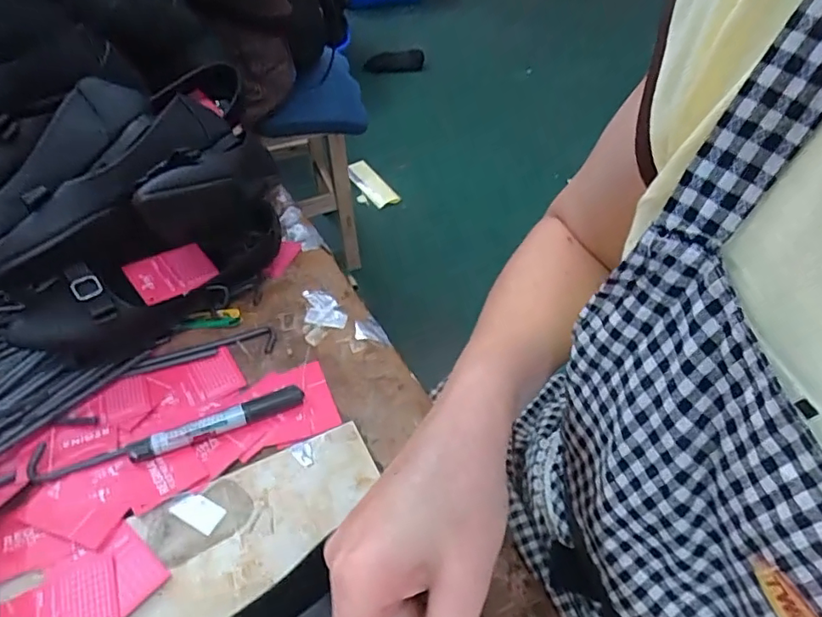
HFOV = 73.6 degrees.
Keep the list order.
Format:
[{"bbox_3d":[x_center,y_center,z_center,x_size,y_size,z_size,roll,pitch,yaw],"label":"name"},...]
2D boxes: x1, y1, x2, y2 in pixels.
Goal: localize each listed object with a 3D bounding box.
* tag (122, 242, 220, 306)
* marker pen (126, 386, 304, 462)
[{"bbox_3d":[-0.225,-0.035,0.518,0.072,0.011,0.054,-23,54,-25],"label":"tag"},{"bbox_3d":[-0.155,0.090,0.444,0.135,0.015,0.020,-16,51,-20],"label":"marker pen"}]

